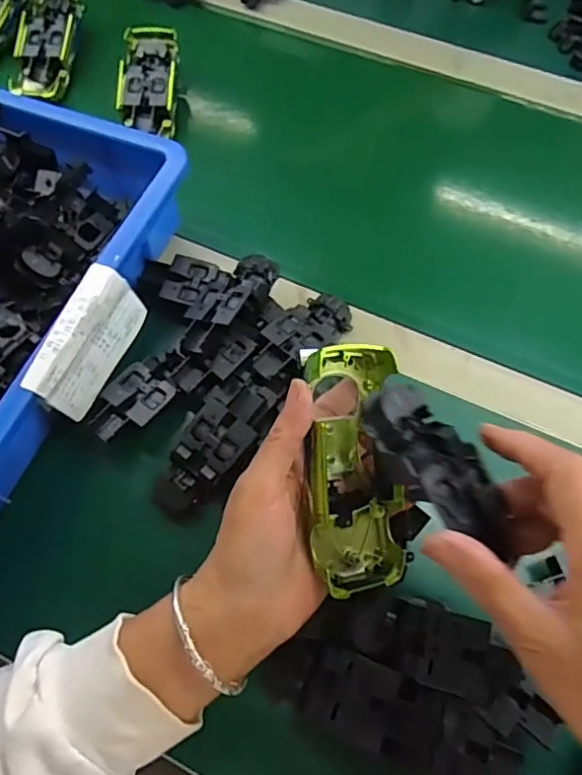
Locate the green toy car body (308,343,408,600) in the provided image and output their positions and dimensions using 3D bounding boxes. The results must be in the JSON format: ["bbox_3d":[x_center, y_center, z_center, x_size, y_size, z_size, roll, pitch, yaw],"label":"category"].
[{"bbox_3d":[0.037,0.044,0.311,0.051,0.046,0.132,-1,90,-1],"label":"green toy car body"}]

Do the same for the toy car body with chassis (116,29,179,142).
[{"bbox_3d":[-0.141,-0.305,0.553,0.057,0.022,0.111,-2,79,-1],"label":"toy car body with chassis"}]

